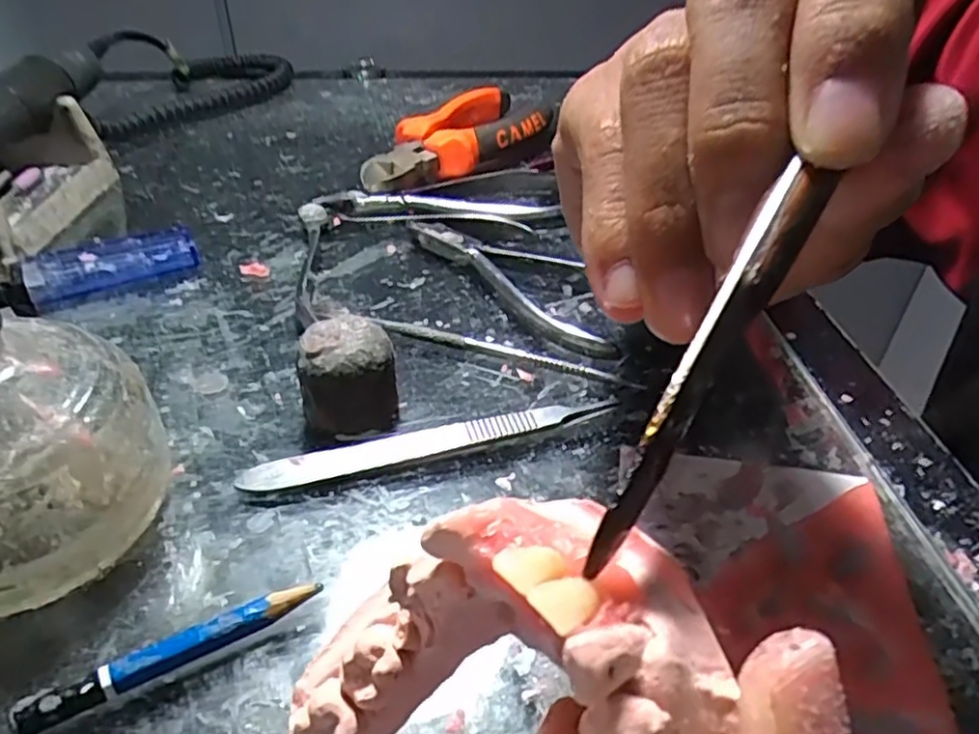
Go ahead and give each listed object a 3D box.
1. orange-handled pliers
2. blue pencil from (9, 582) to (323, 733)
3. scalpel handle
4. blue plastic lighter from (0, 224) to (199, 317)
[{"bbox_3d":[-0.015,-0.127,0.388,0.054,0.025,0.154,25,46,24],"label":"orange-handled pliers"},{"bbox_3d":[-0.072,0.067,0.160,0.065,0.009,0.009,-18,43,-23],"label":"blue pencil"},{"bbox_3d":[-0.017,0.024,0.217,0.117,0.006,0.014,-10,43,-14],"label":"scalpel handle"},{"bbox_3d":[-0.162,-0.041,0.285,0.075,0.016,0.023,-19,46,-22],"label":"blue plastic lighter"}]

